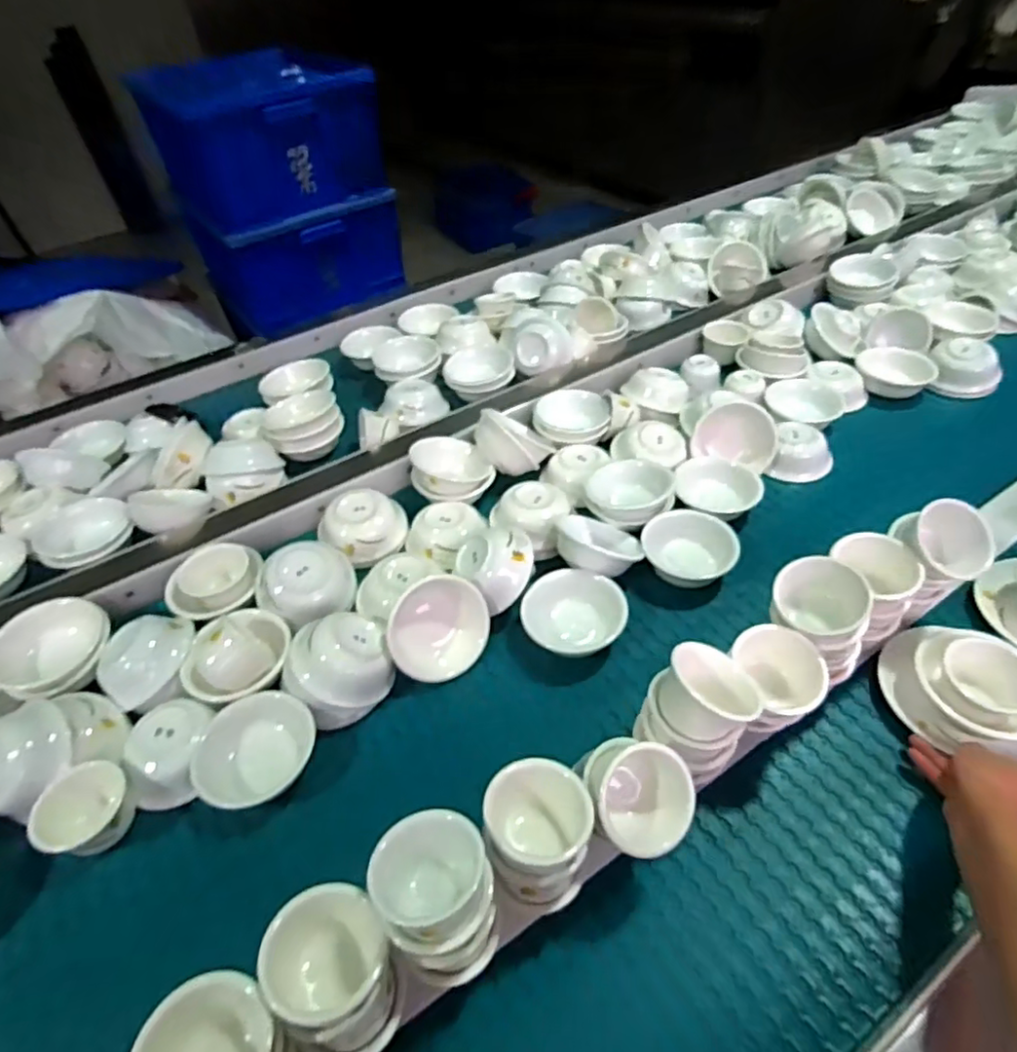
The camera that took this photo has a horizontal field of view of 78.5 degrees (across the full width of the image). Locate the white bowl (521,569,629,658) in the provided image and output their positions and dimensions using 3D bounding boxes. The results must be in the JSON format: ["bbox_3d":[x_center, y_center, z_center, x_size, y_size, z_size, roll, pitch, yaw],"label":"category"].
[{"bbox_3d":[0.074,0.097,0.698,0.115,0.058,0.096,1,46,6],"label":"white bowl"}]

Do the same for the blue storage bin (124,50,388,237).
[{"bbox_3d":[-0.599,-0.940,1.464,0.418,0.240,0.529,-28,50,-21],"label":"blue storage bin"}]

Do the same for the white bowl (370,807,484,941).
[{"bbox_3d":[-0.054,0.239,0.424,0.072,0.052,0.070,-3,49,3],"label":"white bowl"}]

